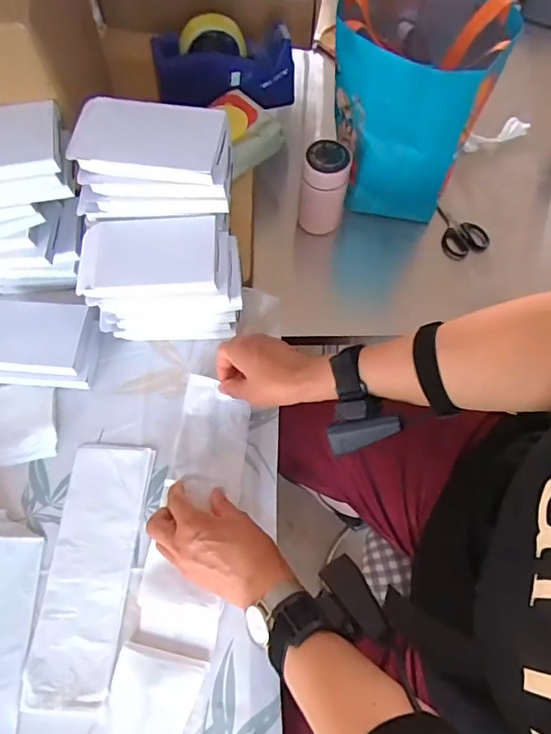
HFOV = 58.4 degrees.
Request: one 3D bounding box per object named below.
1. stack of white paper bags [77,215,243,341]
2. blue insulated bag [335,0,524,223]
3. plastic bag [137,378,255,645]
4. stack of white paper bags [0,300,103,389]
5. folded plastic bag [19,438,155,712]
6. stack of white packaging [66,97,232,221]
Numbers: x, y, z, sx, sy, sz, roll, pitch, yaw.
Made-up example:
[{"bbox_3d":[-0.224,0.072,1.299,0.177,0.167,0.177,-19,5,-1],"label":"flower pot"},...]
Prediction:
[{"bbox_3d":[-0.126,-0.098,0.575,0.170,0.116,0.096,-3,66,-3],"label":"stack of white paper bags"},{"bbox_3d":[0.177,-0.374,0.695,0.202,0.251,0.220,7,66,2],"label":"blue insulated bag"},{"bbox_3d":[-0.084,0.146,0.537,0.085,0.022,0.271,8,65,1],"label":"plastic bag"},{"bbox_3d":[-0.283,-0.028,0.592,0.137,0.037,0.097,4,66,1],"label":"stack of white paper bags"},{"bbox_3d":[-0.191,0.203,0.509,0.085,0.005,0.248,5,66,1],"label":"folded plastic bag"},{"bbox_3d":[-0.131,-0.226,0.535,0.161,0.060,0.104,1,66,-1],"label":"stack of white packaging"}]

